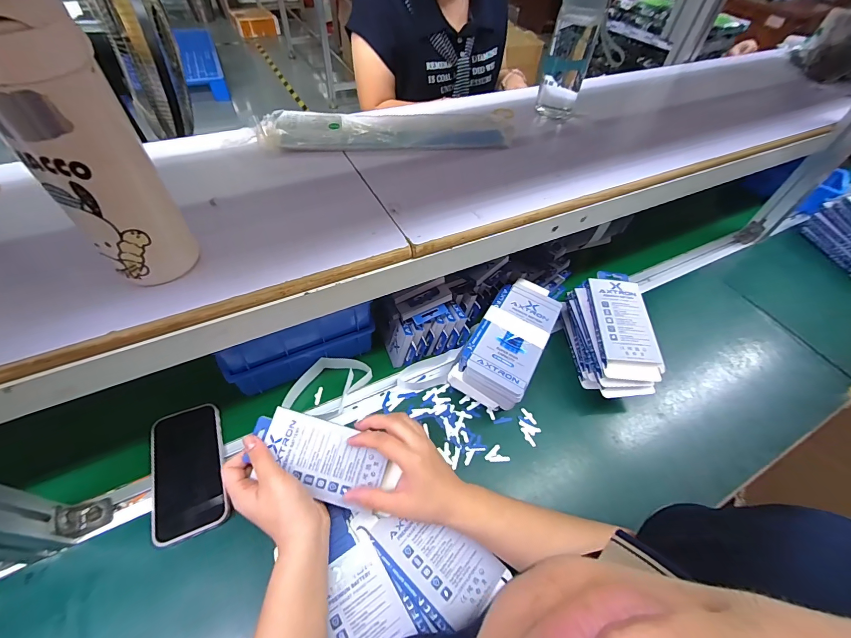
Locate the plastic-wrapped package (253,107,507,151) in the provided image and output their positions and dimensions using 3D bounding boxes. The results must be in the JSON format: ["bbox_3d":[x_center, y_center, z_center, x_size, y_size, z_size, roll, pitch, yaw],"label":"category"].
[{"bbox_3d":[-0.046,-0.256,0.489,0.325,0.030,0.058,-4,52,-7],"label":"plastic-wrapped package"}]

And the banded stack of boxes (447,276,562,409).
[{"bbox_3d":[0.121,0.036,0.527,0.093,0.071,0.191,28,55,17],"label":"banded stack of boxes"}]

